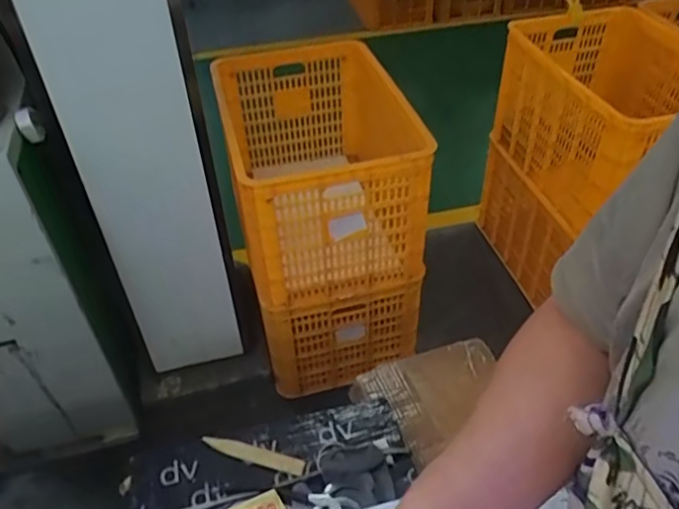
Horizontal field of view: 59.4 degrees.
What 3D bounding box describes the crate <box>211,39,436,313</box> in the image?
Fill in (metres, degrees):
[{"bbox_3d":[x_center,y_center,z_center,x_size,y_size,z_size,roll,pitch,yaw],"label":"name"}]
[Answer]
[{"bbox_3d":[-0.067,-0.236,1.576,0.454,0.399,0.674,-10,43,-9],"label":"crate"}]

